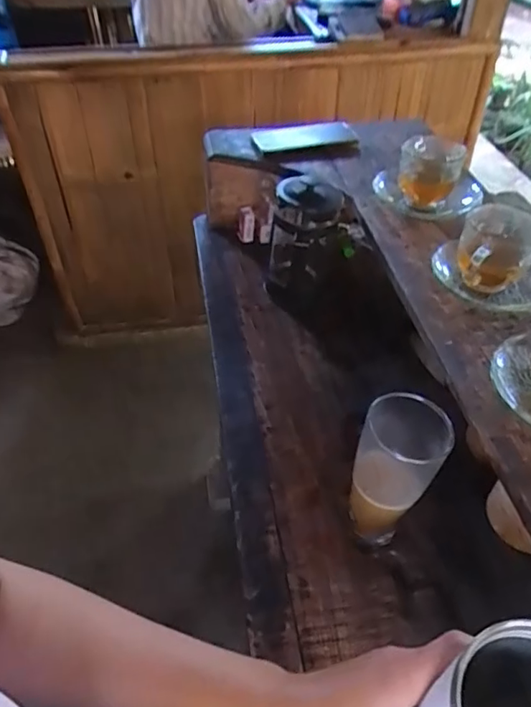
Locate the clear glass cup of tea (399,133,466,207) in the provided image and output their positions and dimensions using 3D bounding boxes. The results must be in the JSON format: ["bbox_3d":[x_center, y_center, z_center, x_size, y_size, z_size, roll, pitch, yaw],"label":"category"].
[{"bbox_3d":[0.217,-0.243,0.702,0.078,0.060,0.088,14,46,14],"label":"clear glass cup of tea"}]

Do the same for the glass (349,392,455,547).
[{"bbox_3d":[0.117,0.115,0.482,0.071,0.162,0.063,14,46,14],"label":"glass"}]

